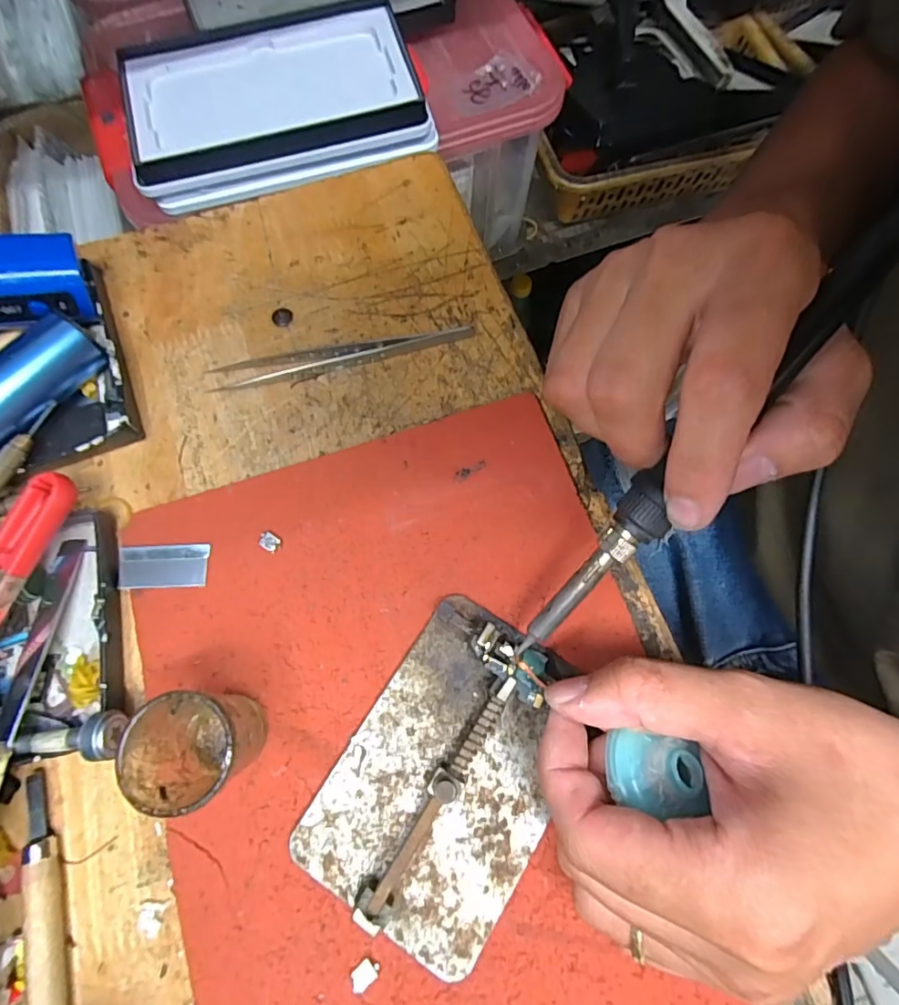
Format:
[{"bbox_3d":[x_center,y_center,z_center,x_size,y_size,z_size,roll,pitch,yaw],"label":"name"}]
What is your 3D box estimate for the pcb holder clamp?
[{"bbox_3d":[0.002,0.102,0.199,0.079,0.022,0.115,32,75,8],"label":"pcb holder clamp"}]

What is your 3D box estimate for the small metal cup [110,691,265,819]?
[{"bbox_3d":[-0.089,0.087,0.185,0.037,0.052,0.035,0,73,-1],"label":"small metal cup"}]

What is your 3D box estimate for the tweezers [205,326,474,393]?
[{"bbox_3d":[-0.054,-0.076,0.263,0.131,0.010,0.014,-11,74,-5],"label":"tweezers"}]

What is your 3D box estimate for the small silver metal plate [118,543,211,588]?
[{"bbox_3d":[-0.126,0.028,0.228,0.038,0.004,0.019,-1,73,-2],"label":"small silver metal plate"}]

